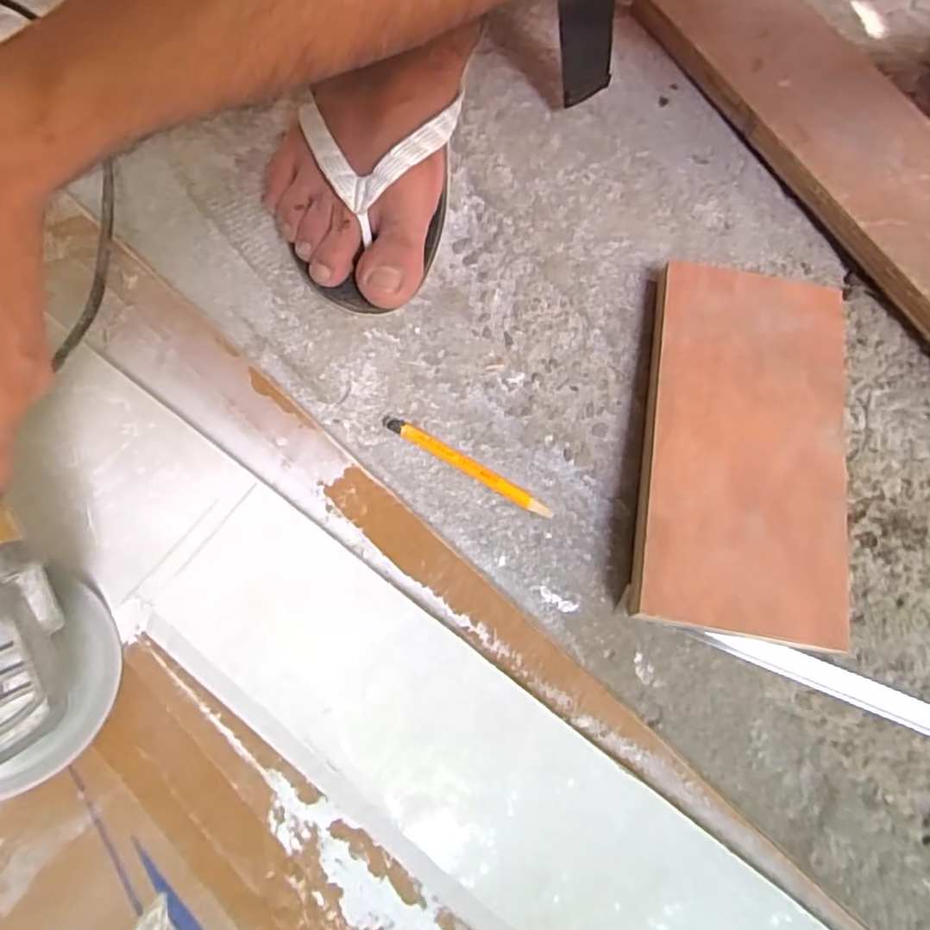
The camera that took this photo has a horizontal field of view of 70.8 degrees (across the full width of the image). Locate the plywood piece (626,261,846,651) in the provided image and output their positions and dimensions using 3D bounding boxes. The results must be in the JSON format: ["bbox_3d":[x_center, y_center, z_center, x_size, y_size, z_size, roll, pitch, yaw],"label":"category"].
[{"bbox_3d":[0.145,-0.010,0.348,0.099,0.032,0.198,10,71,4],"label":"plywood piece"}]

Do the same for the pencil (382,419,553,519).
[{"bbox_3d":[0.000,0.000,0.359,0.106,0.009,0.007,30,73,11],"label":"pencil"}]

